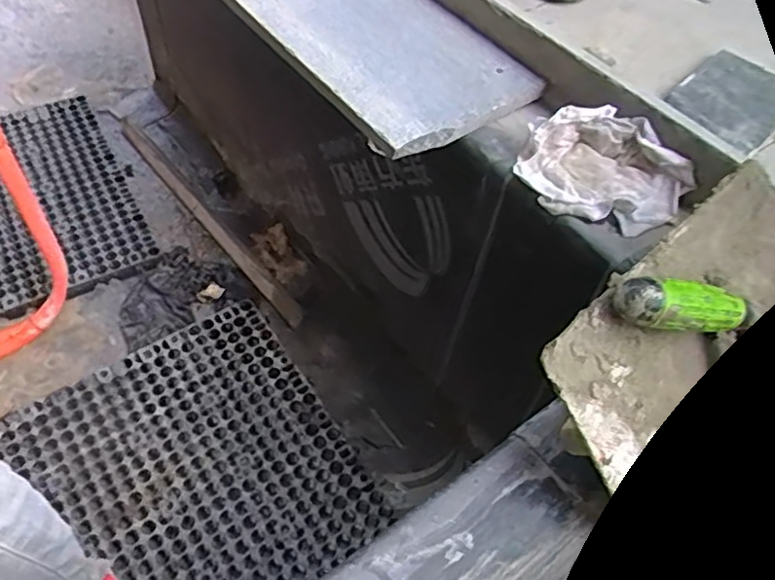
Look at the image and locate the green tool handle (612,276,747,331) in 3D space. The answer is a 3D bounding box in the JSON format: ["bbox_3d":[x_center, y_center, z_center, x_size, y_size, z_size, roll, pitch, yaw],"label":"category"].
[{"bbox_3d":[0.187,0.009,0.414,0.096,0.020,0.026,5,51,-20],"label":"green tool handle"}]

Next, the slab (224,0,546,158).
[{"bbox_3d":[-0.171,-0.457,0.855,0.198,0.020,0.857,-30,60,-25],"label":"slab"}]

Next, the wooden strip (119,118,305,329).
[{"bbox_3d":[-0.344,-0.145,1.225,0.037,0.023,0.603,-31,61,-26],"label":"wooden strip"}]

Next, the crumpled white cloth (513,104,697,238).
[{"bbox_3d":[0.203,-0.115,0.625,0.121,0.022,0.144,-41,72,-7],"label":"crumpled white cloth"}]

